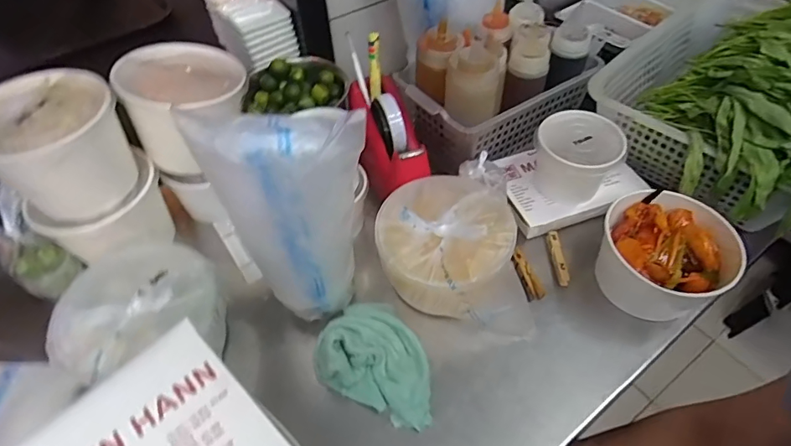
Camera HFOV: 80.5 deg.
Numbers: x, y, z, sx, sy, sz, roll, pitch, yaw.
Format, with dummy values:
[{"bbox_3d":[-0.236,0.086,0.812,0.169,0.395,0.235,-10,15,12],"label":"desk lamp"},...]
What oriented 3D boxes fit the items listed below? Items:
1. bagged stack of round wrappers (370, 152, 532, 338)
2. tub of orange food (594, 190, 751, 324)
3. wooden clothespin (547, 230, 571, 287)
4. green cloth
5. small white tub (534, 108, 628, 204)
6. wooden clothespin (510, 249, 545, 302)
[{"bbox_3d":[0.070,0.016,0.536,0.167,0.106,0.178,4,51,6],"label":"bagged stack of round wrappers"},{"bbox_3d":[0.299,0.035,0.521,0.134,0.072,0.115,12,52,12],"label":"tub of orange food"},{"bbox_3d":[0.197,0.041,0.566,0.011,0.020,0.074,-1,51,2],"label":"wooden clothespin"},{"bbox_3d":[-0.014,0.135,0.480,0.130,0.037,0.098,22,55,19],"label":"green cloth"},{"bbox_3d":[0.217,-0.077,0.567,0.091,0.078,0.083,-1,51,2],"label":"small white tub"},{"bbox_3d":[0.153,0.060,0.550,0.023,0.010,0.064,-15,51,-9],"label":"wooden clothespin"}]

